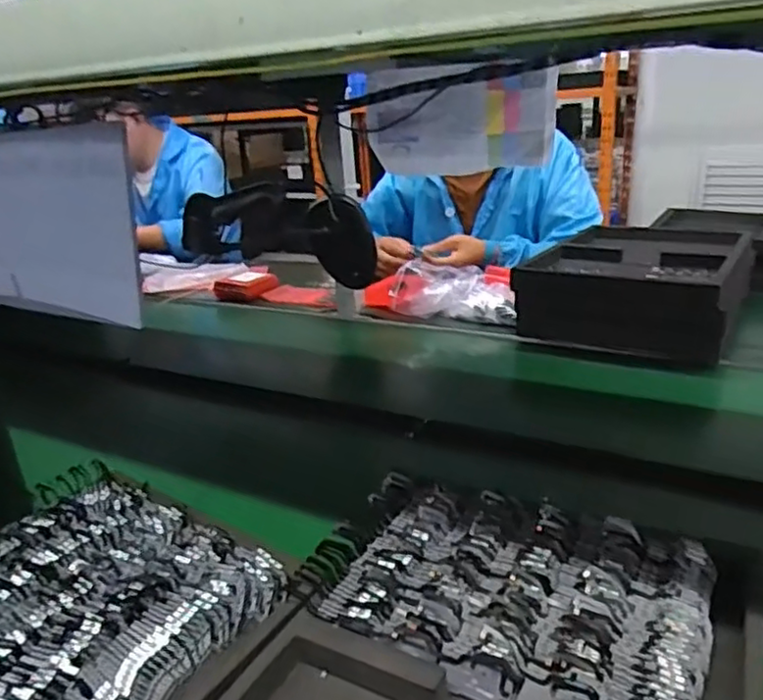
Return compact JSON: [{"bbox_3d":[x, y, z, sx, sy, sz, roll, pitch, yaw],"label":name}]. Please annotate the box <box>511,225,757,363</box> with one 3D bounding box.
[{"bbox_3d":[0.429,-0.112,1.106,0.309,0.108,0.401,8,24,29],"label":"box"}]

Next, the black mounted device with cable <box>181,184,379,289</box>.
[{"bbox_3d":[-0.159,-0.212,1.116,0.328,0.151,0.094,14,12,-27],"label":"black mounted device with cable"}]

